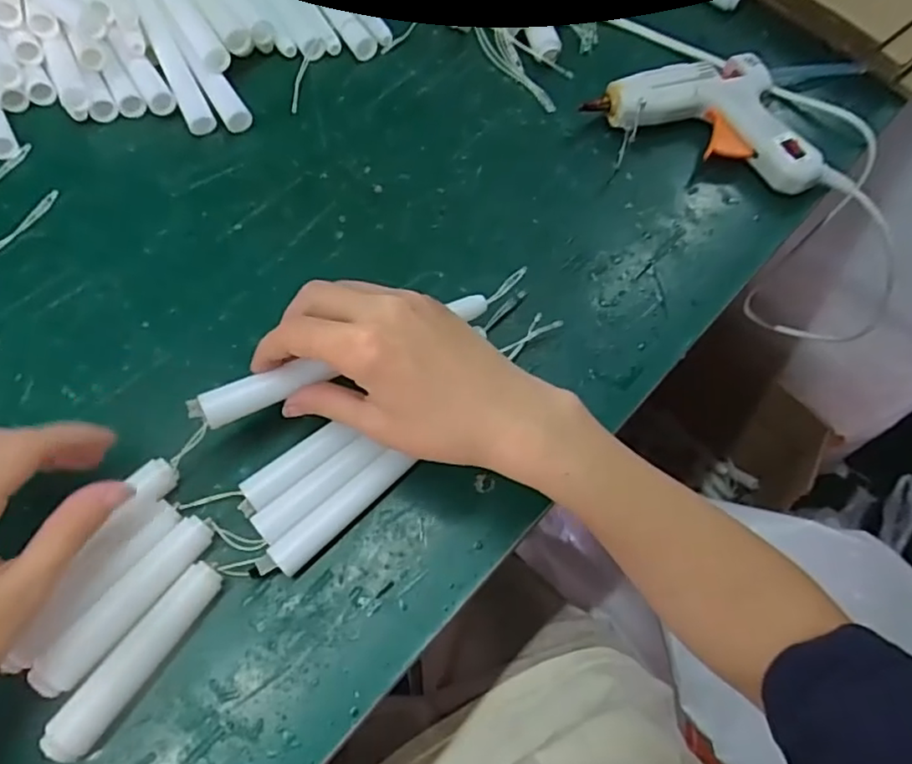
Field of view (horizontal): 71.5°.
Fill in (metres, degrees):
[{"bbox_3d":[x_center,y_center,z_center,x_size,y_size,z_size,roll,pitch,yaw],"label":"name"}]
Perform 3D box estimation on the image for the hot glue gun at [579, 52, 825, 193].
[{"bbox_3d":[0.174,-0.180,0.421,0.148,0.031,0.094,29,67,9],"label":"hot glue gun"}]

